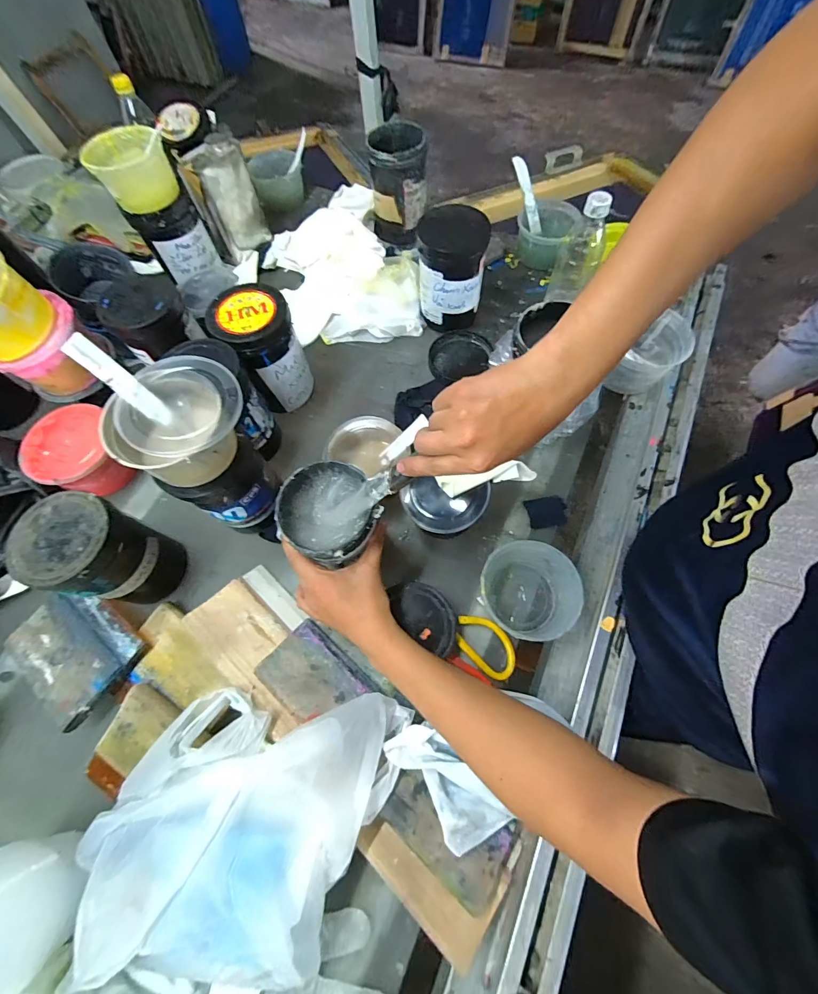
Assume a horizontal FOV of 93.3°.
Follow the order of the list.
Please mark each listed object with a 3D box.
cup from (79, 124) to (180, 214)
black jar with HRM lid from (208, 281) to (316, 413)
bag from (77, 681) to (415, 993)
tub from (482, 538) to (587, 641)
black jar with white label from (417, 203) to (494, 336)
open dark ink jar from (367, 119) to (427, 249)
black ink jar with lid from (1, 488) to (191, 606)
[{"bbox_3d":[-0.442,-0.528,0.626,0.109,0.066,0.106,-1,67,2],"label":"cup"},{"bbox_3d":[-0.220,-0.224,0.602,0.107,0.154,0.108,-40,71,-13],"label":"black jar with HRM lid"},{"bbox_3d":[-0.170,0.320,0.394,0.245,0.061,0.296,22,70,12],"label":"bag"},{"bbox_3d":[0.152,0.122,0.491,0.109,0.075,0.113,1,67,3],"label":"tub"},{"bbox_3d":[0.071,-0.379,0.659,0.106,0.155,0.106,-1,67,2],"label":"black jar with white label"},{"bbox_3d":[-0.020,-0.619,0.773,0.112,0.155,0.116,-7,66,0],"label":"open dark ink jar"},{"bbox_3d":[-0.374,0.076,0.492,0.098,0.166,0.097,-1,67,2],"label":"black ink jar with lid"}]

